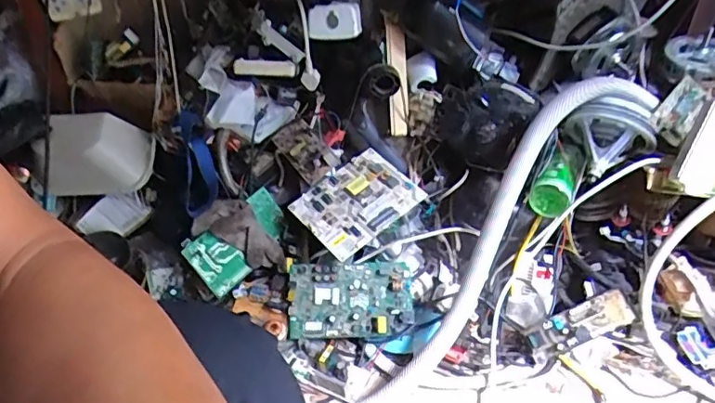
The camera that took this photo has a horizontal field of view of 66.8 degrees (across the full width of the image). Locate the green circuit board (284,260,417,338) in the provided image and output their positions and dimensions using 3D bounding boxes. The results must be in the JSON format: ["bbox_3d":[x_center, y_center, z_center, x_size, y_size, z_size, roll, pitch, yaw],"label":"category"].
[{"bbox_3d":[-0.012,0.171,0.928,0.207,0.023,0.125,0,80,2],"label":"green circuit board"}]

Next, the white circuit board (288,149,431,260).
[{"bbox_3d":[-0.002,-0.002,0.943,0.193,0.018,0.151,-35,59,-17],"label":"white circuit board"}]

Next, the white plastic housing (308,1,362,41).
[{"bbox_3d":[-0.039,-0.300,0.905,0.084,0.059,0.033,-3,29,6],"label":"white plastic housing"}]

